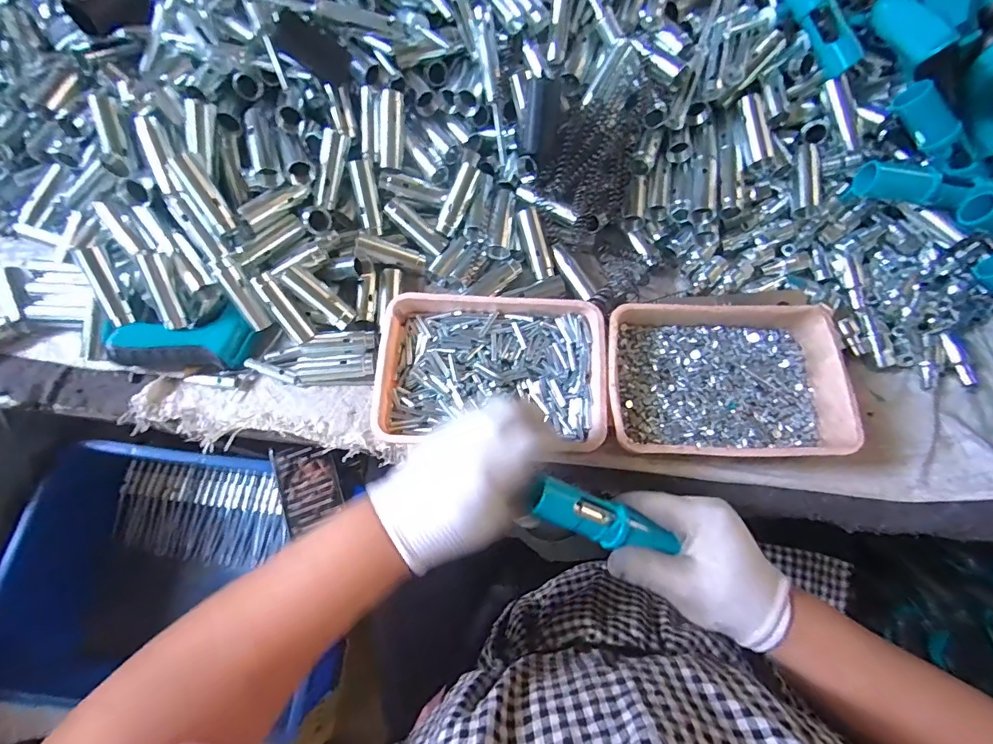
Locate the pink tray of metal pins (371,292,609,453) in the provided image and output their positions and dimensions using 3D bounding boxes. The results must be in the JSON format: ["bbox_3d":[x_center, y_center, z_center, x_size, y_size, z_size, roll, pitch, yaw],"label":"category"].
[{"bbox_3d":[-0.003,-0.003,0.406,0.198,0.029,0.137,3,72,1],"label":"pink tray of metal pins"}]

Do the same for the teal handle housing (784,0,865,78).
[{"bbox_3d":[0.296,-0.338,0.414,0.025,0.031,0.125,-29,91,-9],"label":"teal handle housing"}]

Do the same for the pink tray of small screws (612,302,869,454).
[{"bbox_3d":[0.202,0.005,0.405,0.202,0.042,0.143,1,72,1],"label":"pink tray of small screws"}]

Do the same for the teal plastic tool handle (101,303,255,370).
[{"bbox_3d":[-0.294,-0.027,0.420,0.127,0.037,0.057,-10,73,-3],"label":"teal plastic tool handle"}]

